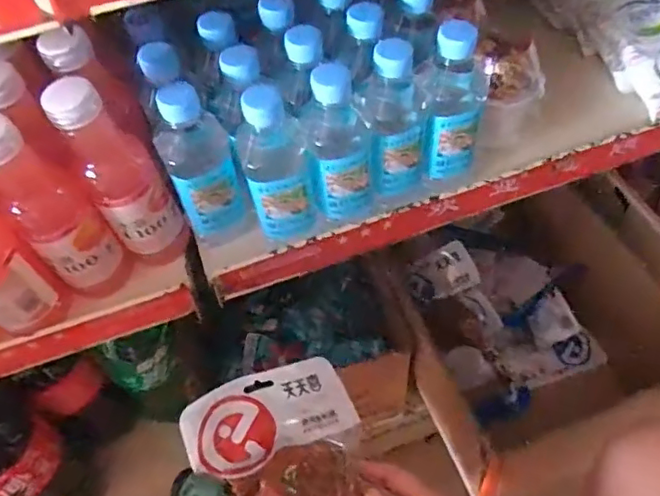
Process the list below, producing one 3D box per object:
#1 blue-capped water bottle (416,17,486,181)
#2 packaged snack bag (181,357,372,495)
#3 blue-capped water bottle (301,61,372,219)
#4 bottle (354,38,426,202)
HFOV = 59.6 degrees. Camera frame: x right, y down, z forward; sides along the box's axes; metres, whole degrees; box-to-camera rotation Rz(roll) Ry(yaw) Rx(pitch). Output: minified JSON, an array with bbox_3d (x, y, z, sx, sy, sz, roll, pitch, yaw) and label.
[{"bbox_3d":[0.112,-0.135,0.530,0.057,0.147,0.067,8,55,10],"label":"blue-capped water bottle"},{"bbox_3d":[-0.007,0.197,0.428,0.117,0.057,0.224,-25,78,-14],"label":"packaged snack bag"},{"bbox_3d":[0.007,-0.088,0.507,0.055,0.137,0.051,-4,54,1],"label":"blue-capped water bottle"},{"bbox_3d":[0.056,-0.106,0.521,0.057,0.147,0.055,4,55,7],"label":"bottle"}]

